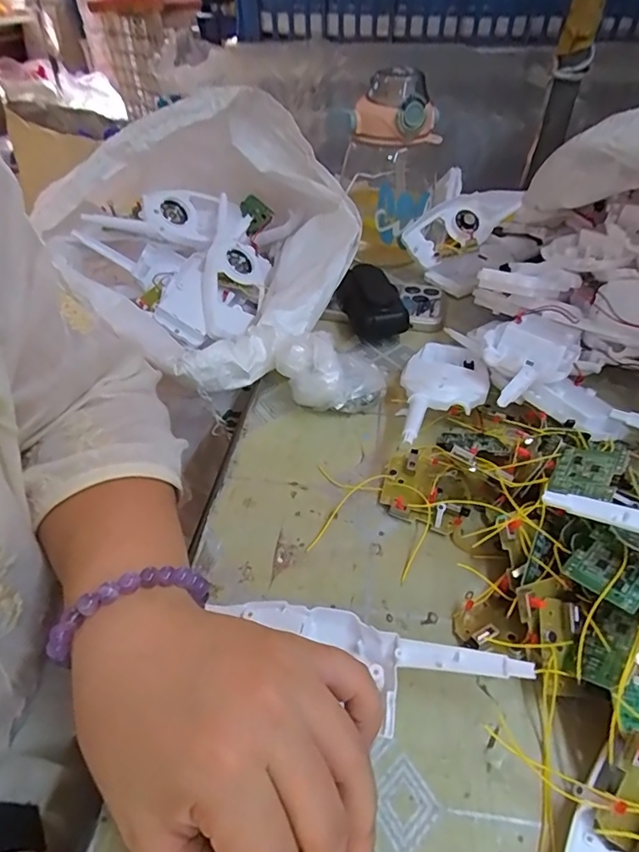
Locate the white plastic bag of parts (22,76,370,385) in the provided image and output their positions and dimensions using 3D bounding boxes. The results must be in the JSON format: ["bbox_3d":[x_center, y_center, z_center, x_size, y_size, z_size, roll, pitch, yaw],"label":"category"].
[{"bbox_3d":[-0.112,-0.191,0.472,0.250,0.161,0.322,-30,50,-30],"label":"white plastic bag of parts"}]

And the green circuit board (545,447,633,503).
[{"bbox_3d":[0.151,0.026,0.283,0.036,0.004,0.030,7,66,48],"label":"green circuit board"}]

